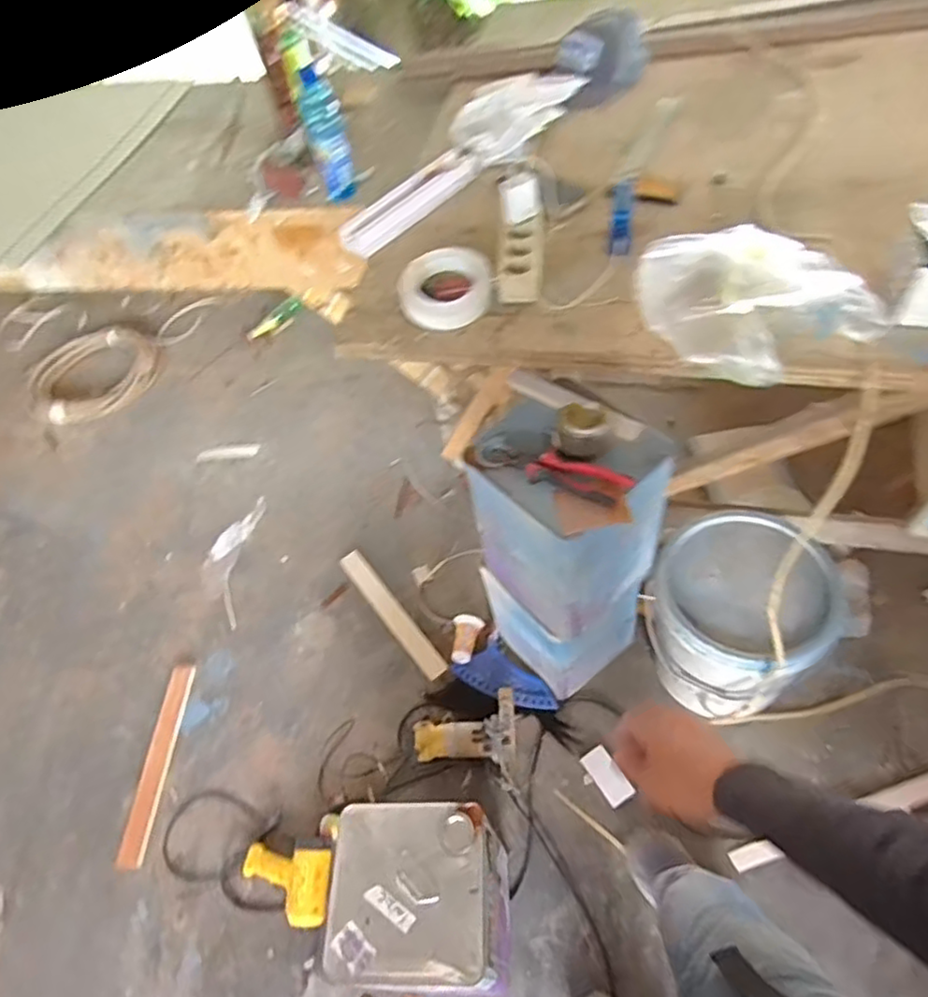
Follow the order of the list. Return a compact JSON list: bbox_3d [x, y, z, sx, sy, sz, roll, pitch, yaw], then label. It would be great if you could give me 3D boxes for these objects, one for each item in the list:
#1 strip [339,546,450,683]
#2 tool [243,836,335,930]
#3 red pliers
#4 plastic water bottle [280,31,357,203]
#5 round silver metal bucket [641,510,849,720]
[{"bbox_3d":[-0.178,0.280,1.597,0.056,0.023,0.404,-35,57,-15],"label":"strip"},{"bbox_3d":[-0.350,0.755,1.272,0.198,0.070,0.152,-6,54,6],"label":"tool"},{"bbox_3d":[0.125,-0.040,0.934,0.221,0.038,0.054,22,61,23],"label":"red pliers"},{"bbox_3d":[-0.249,-0.659,1.144,0.063,0.247,0.071,-27,32,-15],"label":"plastic water bottle"},{"bbox_3d":[0.500,0.230,1.237,0.279,0.327,0.276,-5,55,6],"label":"round silver metal bucket"}]

